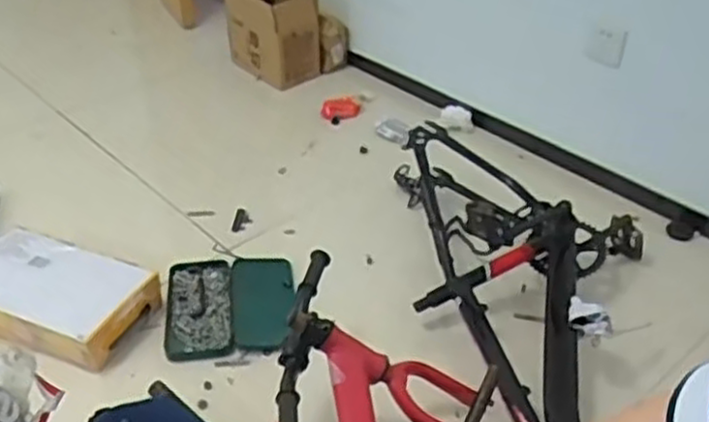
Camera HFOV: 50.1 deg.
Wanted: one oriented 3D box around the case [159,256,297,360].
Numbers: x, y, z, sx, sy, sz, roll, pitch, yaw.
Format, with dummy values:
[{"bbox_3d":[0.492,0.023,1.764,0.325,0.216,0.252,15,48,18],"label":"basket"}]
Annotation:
[{"bbox_3d":[-0.243,0.185,1.465,0.245,0.059,0.255,-1,36,-4],"label":"case"}]

